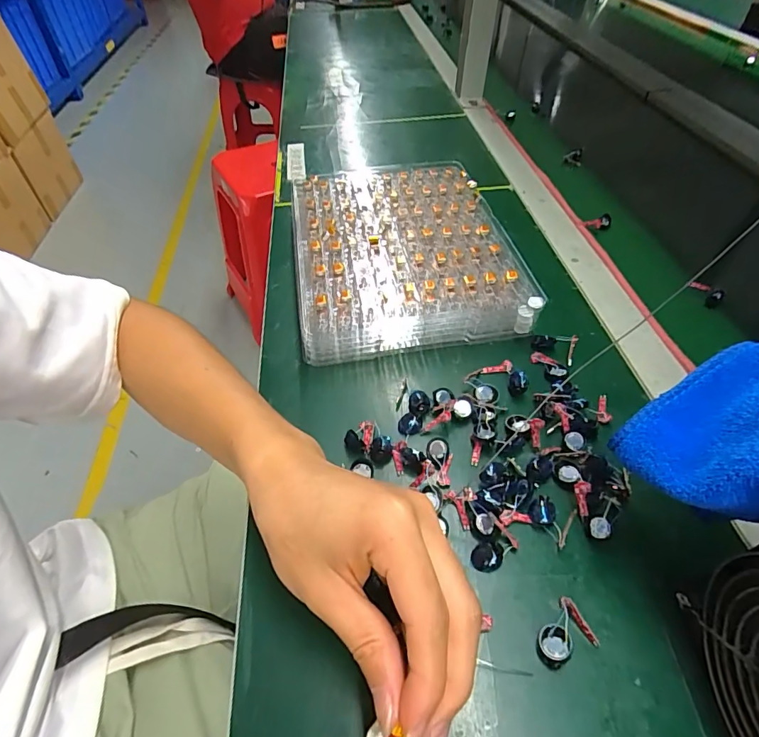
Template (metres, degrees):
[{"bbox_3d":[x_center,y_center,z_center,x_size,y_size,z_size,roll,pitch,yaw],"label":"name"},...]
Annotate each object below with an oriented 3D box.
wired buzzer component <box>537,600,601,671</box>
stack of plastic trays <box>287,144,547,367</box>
[{"bbox_3d":[0.096,0.140,0.236,0.030,0.006,0.024,-24,52,-18],"label":"wired buzzer component"},{"bbox_3d":[0.015,-0.128,0.454,0.196,0.045,0.282,-7,49,-5],"label":"stack of plastic trays"}]

